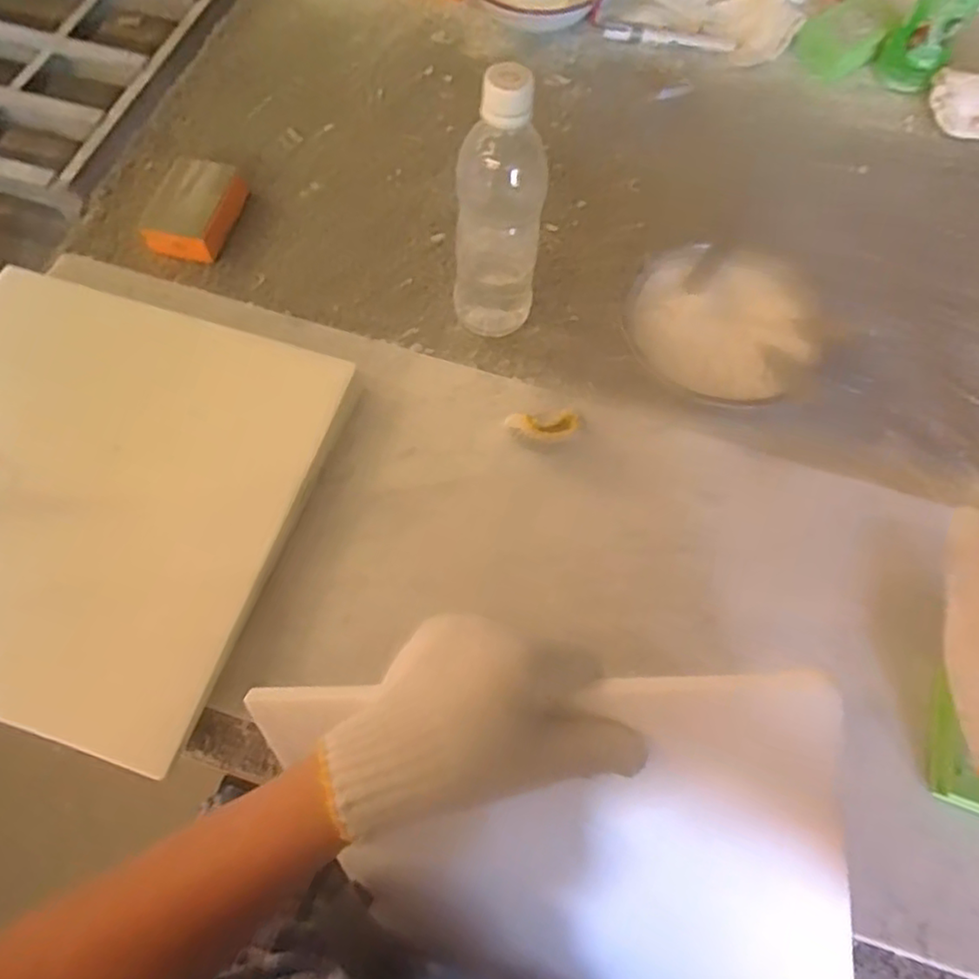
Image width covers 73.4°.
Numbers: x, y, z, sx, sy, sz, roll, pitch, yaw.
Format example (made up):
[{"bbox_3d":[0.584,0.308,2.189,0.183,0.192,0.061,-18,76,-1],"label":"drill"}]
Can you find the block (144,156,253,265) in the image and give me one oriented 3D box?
[{"bbox_3d":[-0.258,-0.250,0.581,0.065,0.024,0.105,9,65,2],"label":"block"}]

